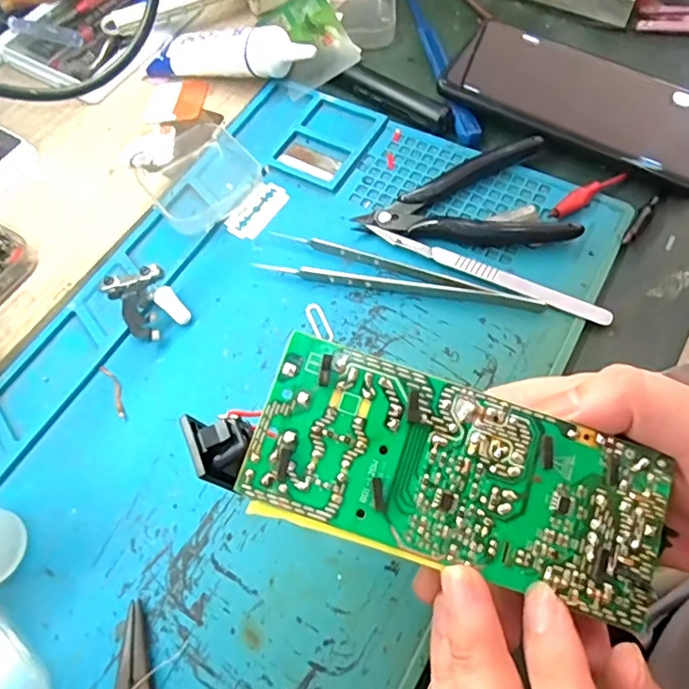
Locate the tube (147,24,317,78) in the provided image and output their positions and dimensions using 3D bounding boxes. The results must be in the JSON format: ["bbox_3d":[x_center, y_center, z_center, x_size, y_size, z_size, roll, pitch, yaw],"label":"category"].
[{"bbox_3d":[-0.080,-0.198,0.379,0.127,0.023,0.025,9,64,22],"label":"tube"}]

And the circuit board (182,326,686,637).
[{"bbox_3d":[0.028,0.040,0.183,0.150,0.017,0.057,15,65,3],"label":"circuit board"}]

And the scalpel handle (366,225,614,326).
[{"bbox_3d":[0.075,-0.039,0.299,0.133,0.005,0.010,25,68,15],"label":"scalpel handle"}]

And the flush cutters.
[{"bbox_3d":[0.071,-0.089,0.320,0.114,0.013,0.067,5,64,6],"label":"flush cutters"}]

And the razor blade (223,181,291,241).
[{"bbox_3d":[-0.052,-0.081,0.334,0.022,0.004,0.042,32,71,10],"label":"razor blade"}]

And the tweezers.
[{"bbox_3d":[0.028,-0.037,0.301,0.151,0.007,0.026,15,65,11],"label":"tweezers"}]

